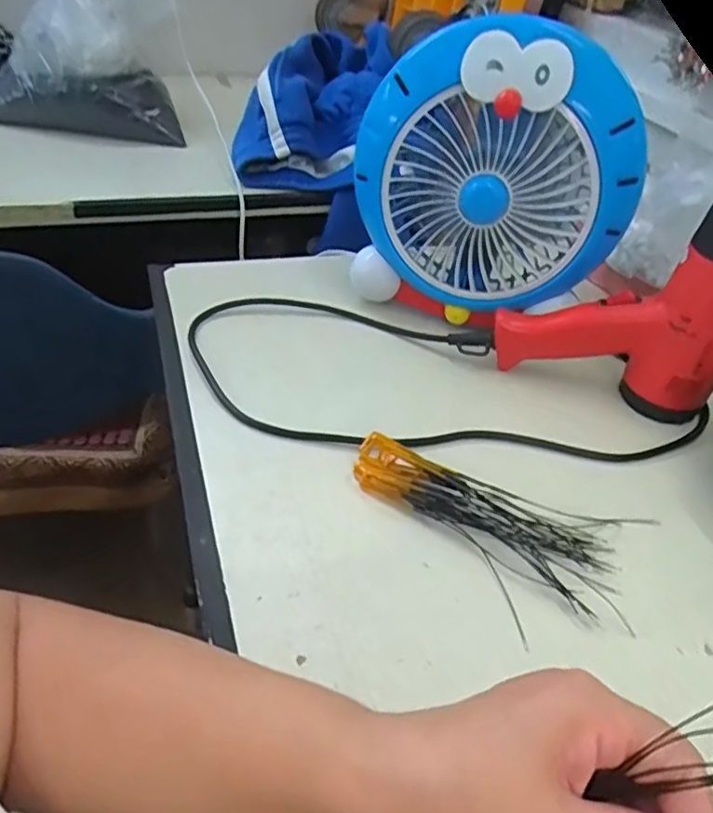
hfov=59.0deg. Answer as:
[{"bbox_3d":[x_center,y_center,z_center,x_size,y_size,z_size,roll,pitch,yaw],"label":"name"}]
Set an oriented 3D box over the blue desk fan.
[{"bbox_3d":[0.118,-0.193,0.570,0.242,0.250,0.074,15,42,9],"label":"blue desk fan"}]

